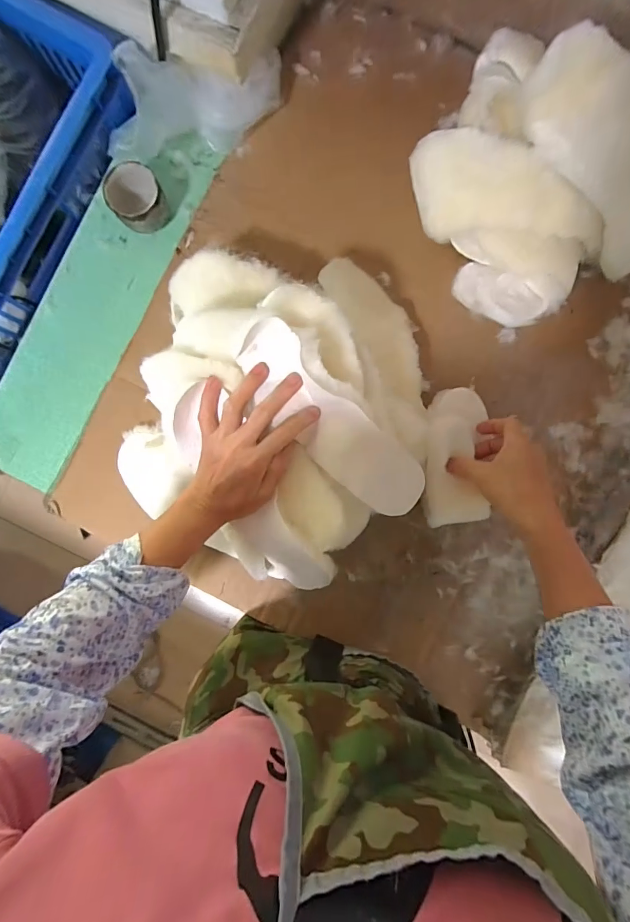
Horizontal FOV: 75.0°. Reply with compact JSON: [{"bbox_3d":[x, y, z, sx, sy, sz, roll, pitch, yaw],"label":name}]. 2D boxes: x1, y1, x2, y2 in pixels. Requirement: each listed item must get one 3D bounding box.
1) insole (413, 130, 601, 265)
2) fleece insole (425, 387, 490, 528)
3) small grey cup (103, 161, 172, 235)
[{"bbox_3d":[0.197,-0.283,0.431,0.193,0.030,0.101,15,133,21],"label":"insole"},{"bbox_3d":[0.159,-0.005,0.459,0.069,0.025,0.153,3,85,3],"label":"fleece insole"},{"bbox_3d":[-0.209,-0.311,0.489,0.060,0.048,0.066,0,90,1],"label":"small grey cup"}]

